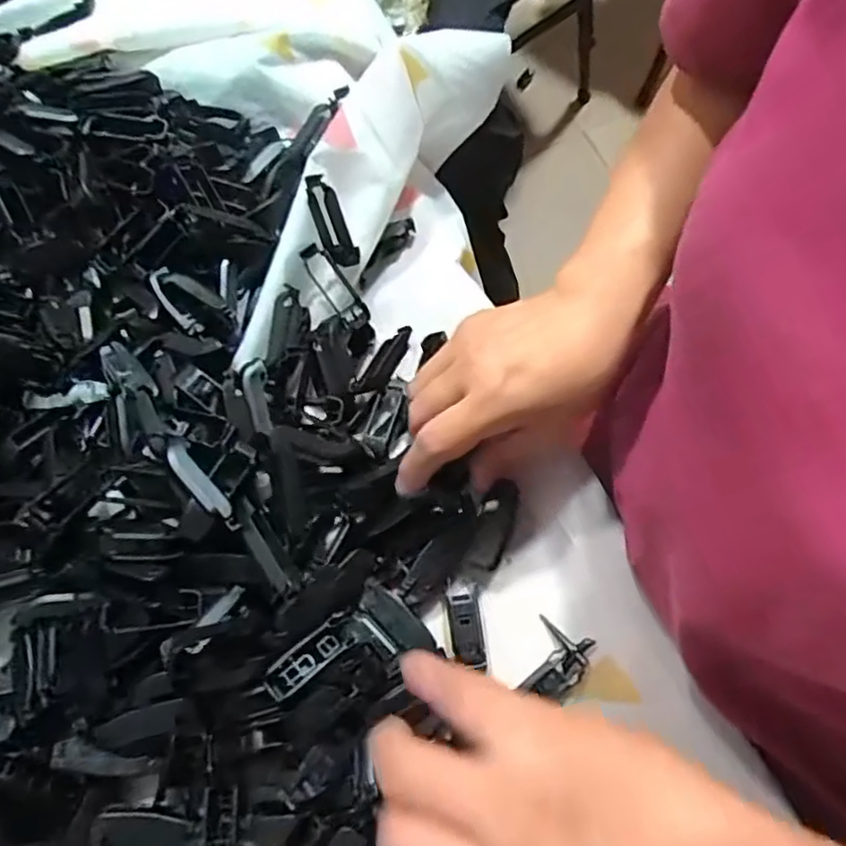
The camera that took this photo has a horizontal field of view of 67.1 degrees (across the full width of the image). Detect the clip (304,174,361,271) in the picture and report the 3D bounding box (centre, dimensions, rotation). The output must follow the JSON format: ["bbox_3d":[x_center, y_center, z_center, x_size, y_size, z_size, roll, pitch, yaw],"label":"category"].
[{"bbox_3d":[-0.057,-0.124,0.395,0.020,0.015,0.057,-25,103,-11],"label":"clip"}]

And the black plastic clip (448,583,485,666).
[{"bbox_3d":[0.022,0.103,0.329,0.015,0.007,0.042,-4,53,-4],"label":"black plastic clip"}]

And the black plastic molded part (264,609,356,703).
[{"bbox_3d":[-0.054,0.113,0.310,0.048,0.009,0.018,-36,75,-32],"label":"black plastic molded part"}]

